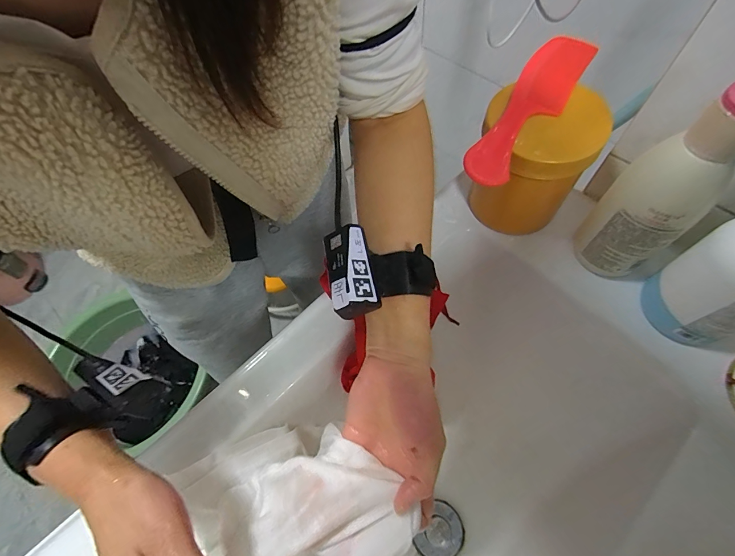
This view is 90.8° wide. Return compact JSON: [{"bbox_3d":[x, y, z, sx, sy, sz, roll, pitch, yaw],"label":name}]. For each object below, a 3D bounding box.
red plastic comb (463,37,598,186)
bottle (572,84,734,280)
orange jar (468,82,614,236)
[{"bbox_3d":[0.155,-0.164,0.341,0.051,0.016,0.207,29,69,17],"label":"red plastic comb"},{"bbox_3d":[0.259,-0.085,0.301,0.076,0.240,0.073,36,71,19],"label":"bottle"},{"bbox_3d":[0.175,-0.110,0.388,0.096,0.140,0.099,-1,63,4],"label":"orange jar"}]

